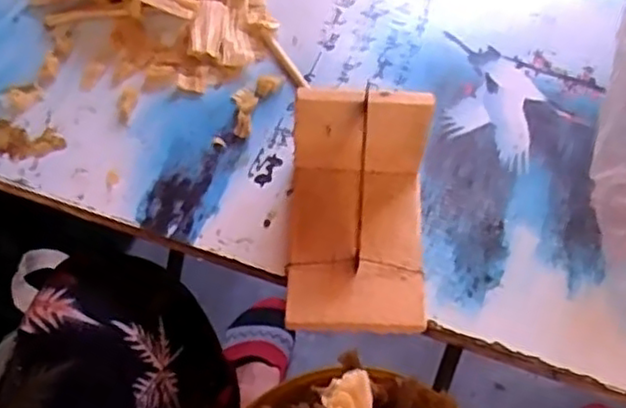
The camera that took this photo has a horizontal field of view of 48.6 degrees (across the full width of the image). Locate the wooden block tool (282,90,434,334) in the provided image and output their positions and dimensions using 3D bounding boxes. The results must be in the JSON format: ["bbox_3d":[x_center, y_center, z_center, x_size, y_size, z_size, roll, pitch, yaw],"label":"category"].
[{"bbox_3d":[0.026,0.005,0.367,0.072,0.067,0.112,3,58,0],"label":"wooden block tool"}]

